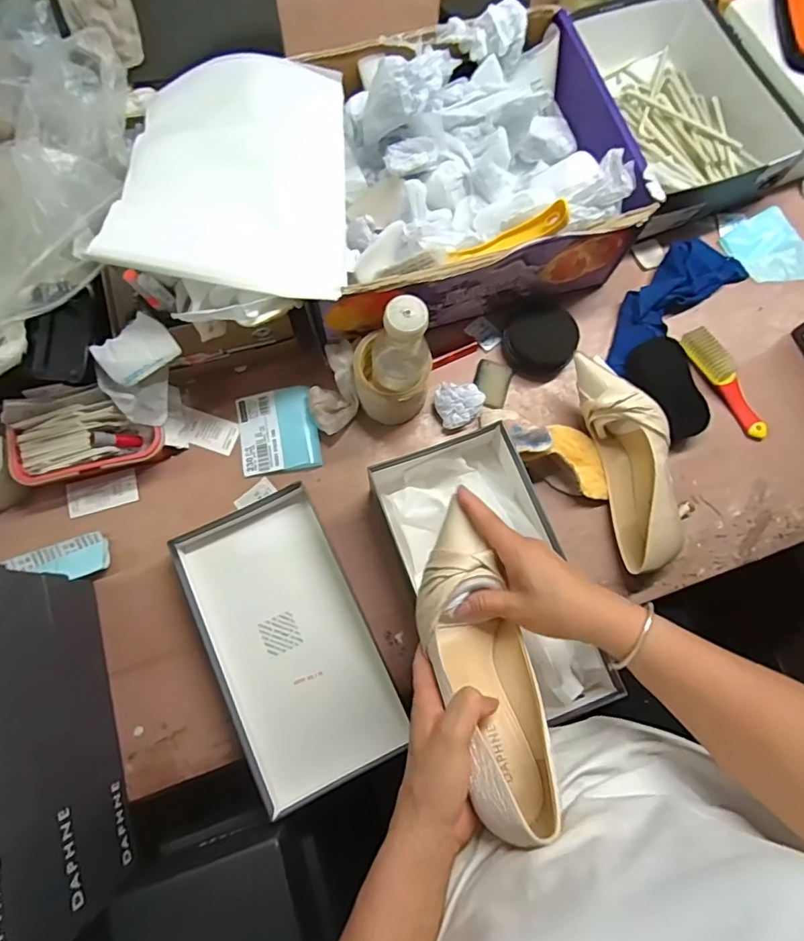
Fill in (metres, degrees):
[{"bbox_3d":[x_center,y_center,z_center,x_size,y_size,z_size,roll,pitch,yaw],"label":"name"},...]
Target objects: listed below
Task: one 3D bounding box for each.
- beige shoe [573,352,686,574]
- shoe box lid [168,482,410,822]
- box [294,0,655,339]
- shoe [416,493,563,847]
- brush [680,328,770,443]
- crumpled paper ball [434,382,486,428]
[{"bbox_3d":[0.266,-0.013,0.605,0.069,0.076,0.244,-11,76,-5],"label":"beige shoe"},{"bbox_3d":[-0.122,0.184,0.570,0.160,0.032,0.303,-25,77,-8],"label":"shoe box lid"},{"bbox_3d":[0.062,-0.354,0.638,0.370,0.160,0.319,-14,76,-5],"label":"box"},{"bbox_3d":[0.061,0.140,0.405,0.074,0.062,0.242,-12,56,-5],"label":"shoe"},{"bbox_3d":[0.410,-0.112,0.654,0.031,0.028,0.156,-32,79,-9],"label":"brush"},{"bbox_3d":[0.070,-0.079,0.644,0.059,0.028,0.049,3,75,-1],"label":"crumpled paper ball"}]

